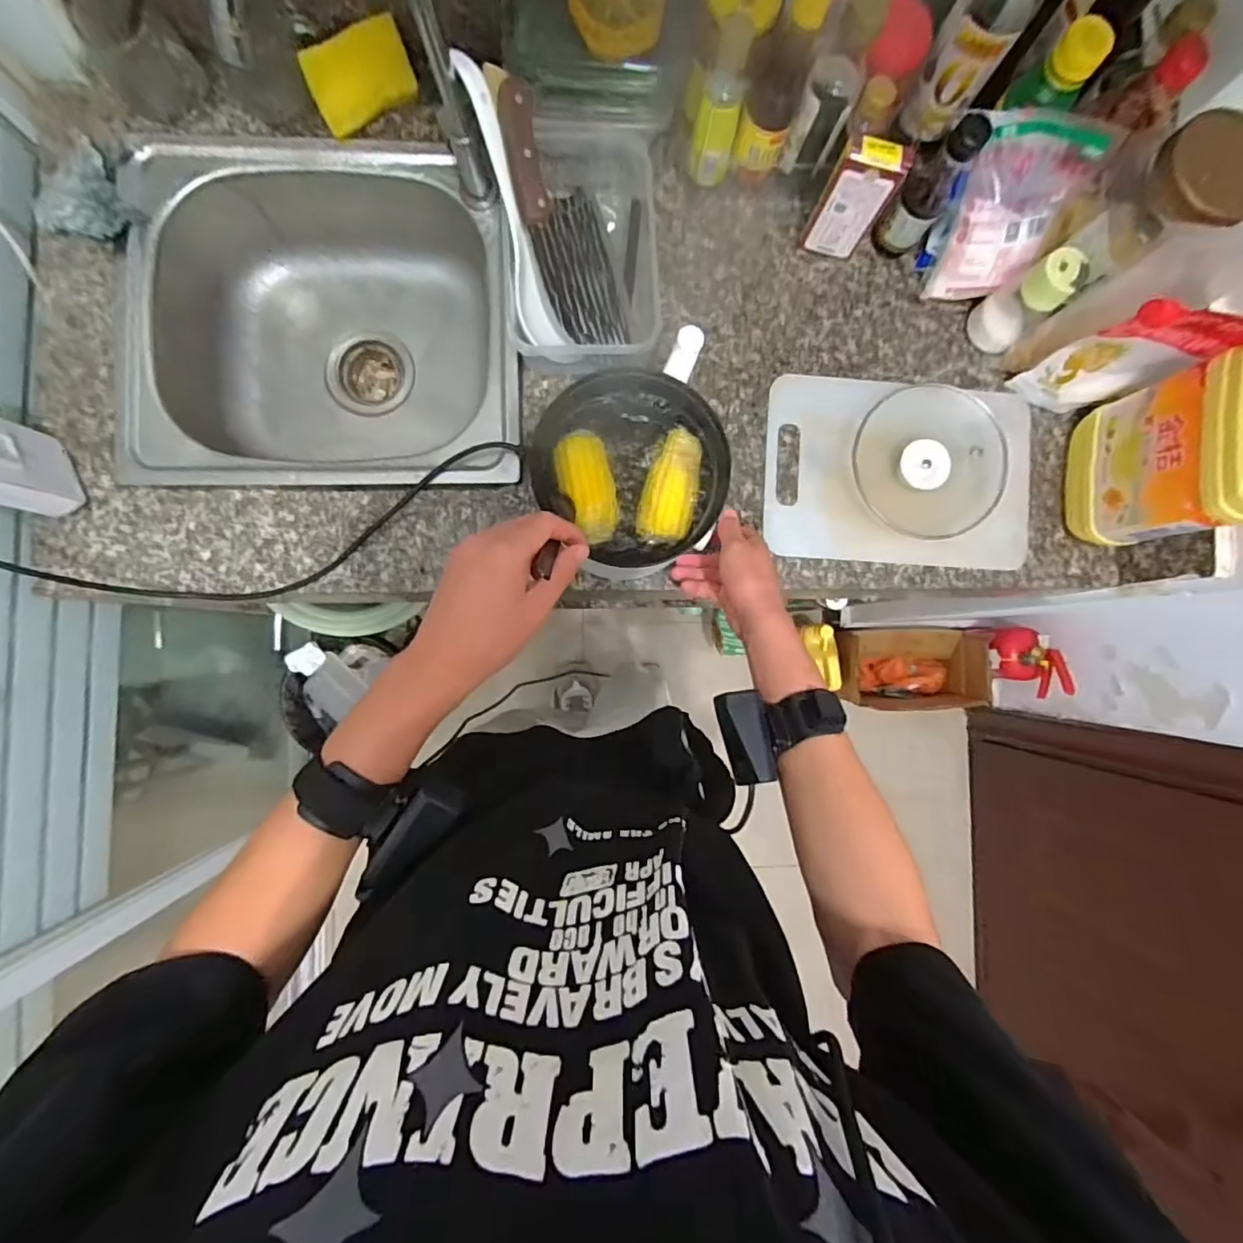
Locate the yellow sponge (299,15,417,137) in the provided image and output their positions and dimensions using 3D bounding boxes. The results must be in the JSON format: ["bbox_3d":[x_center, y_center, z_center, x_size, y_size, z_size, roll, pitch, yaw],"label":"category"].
[{"bbox_3d":[-0.263,-0.553,0.583,0.105,0.012,0.062,-36,133,-7],"label":"yellow sponge"}]

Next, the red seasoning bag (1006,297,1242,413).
[{"bbox_3d":[0.480,-0.250,0.551,0.110,0.182,0.040,17,87,-3],"label":"red seasoning bag"}]

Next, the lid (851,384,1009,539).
[{"bbox_3d":[0.326,-0.166,0.604,0.128,0.058,0.156,-25,89,-4],"label":"lid"}]

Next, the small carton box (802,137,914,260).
[{"bbox_3d":[0.228,-0.413,0.570,0.058,0.124,0.023,6,87,-4],"label":"small carton box"}]

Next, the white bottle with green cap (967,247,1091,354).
[{"bbox_3d":[0.406,-0.323,0.585,0.047,0.114,0.052,-40,91,-4],"label":"white bottle with green cap"}]

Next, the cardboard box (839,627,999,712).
[{"bbox_3d":[0.624,0.109,1.279,0.311,0.164,0.183,1,88,-4],"label":"cardboard box"}]

